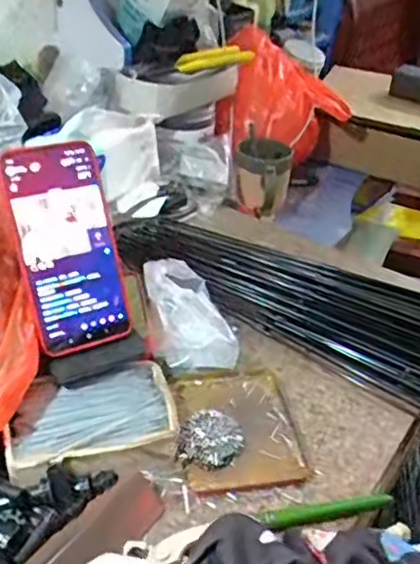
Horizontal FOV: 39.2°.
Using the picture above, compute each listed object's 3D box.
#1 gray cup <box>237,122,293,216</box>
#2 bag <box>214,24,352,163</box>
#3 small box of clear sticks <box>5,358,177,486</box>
[{"bbox_3d":[0.078,-0.166,0.877,0.082,0.098,0.093,5,36,0],"label":"gray cup"},{"bbox_3d":[0.119,-0.287,0.936,0.202,0.158,0.132,14,37,12],"label":"bag"},{"bbox_3d":[-0.093,0.108,0.462,0.128,0.030,0.077,-11,39,-21],"label":"small box of clear sticks"}]

